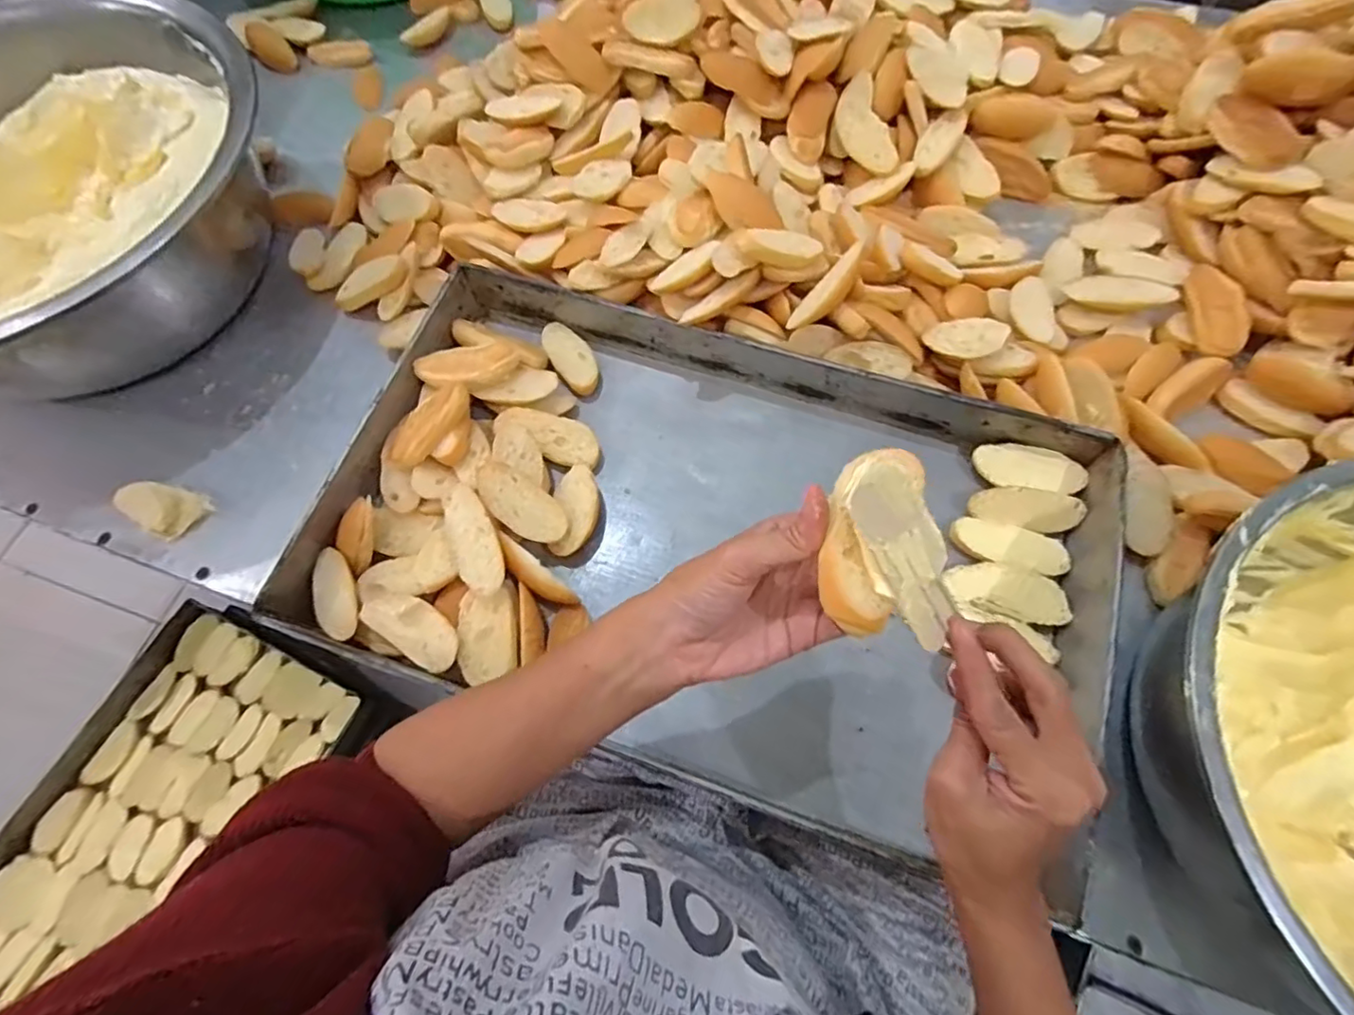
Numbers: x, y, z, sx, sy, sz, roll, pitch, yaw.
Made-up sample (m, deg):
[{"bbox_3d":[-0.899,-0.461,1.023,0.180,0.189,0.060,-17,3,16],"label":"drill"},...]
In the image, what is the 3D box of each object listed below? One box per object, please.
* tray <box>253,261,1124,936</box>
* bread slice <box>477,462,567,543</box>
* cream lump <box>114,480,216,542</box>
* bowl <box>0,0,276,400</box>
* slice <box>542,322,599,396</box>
[{"bbox_3d":[0.021,0.024,0.505,0.610,0.067,0.361,18,72,9],"label":"tray"},{"bbox_3d":[-0.132,-0.003,0.503,0.084,0.006,0.044,43,62,-7],"label":"bread slice"},{"bbox_3d":[-0.474,0.002,0.548,0.081,0.024,0.045,14,71,7],"label":"cream lump"},{"bbox_3d":[-0.632,-0.299,0.595,0.450,0.166,0.455,-1,68,2],"label":"bowl"},{"bbox_3d":[-0.104,-0.148,0.591,0.038,0.013,0.081,-30,71,-8],"label":"slice"}]

